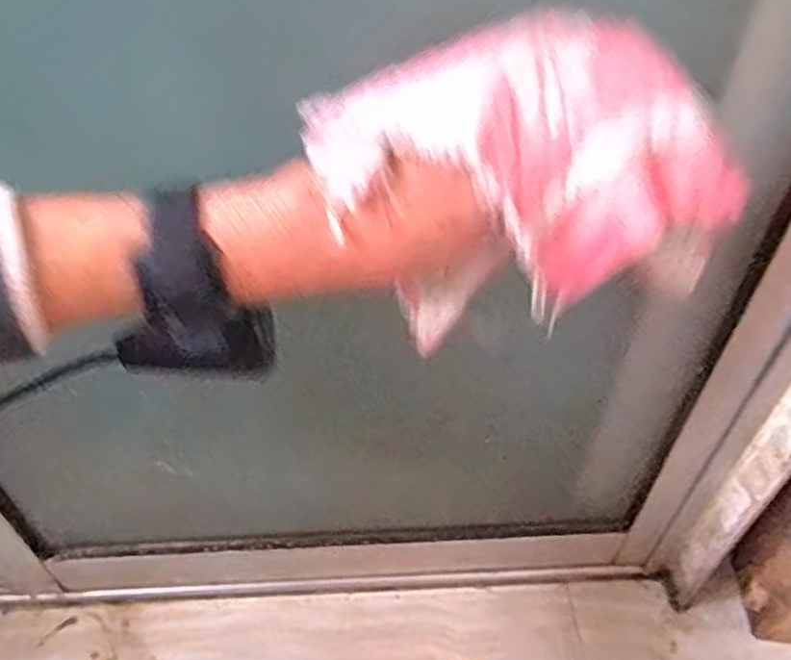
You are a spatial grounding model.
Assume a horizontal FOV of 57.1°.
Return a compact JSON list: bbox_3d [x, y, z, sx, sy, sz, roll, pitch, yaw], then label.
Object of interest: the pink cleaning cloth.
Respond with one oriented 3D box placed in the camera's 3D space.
[{"bbox_3d":[0.064,-0.063,0.355,0.200,0.155,0.045,-4,49,-4],"label":"pink cleaning cloth"}]

